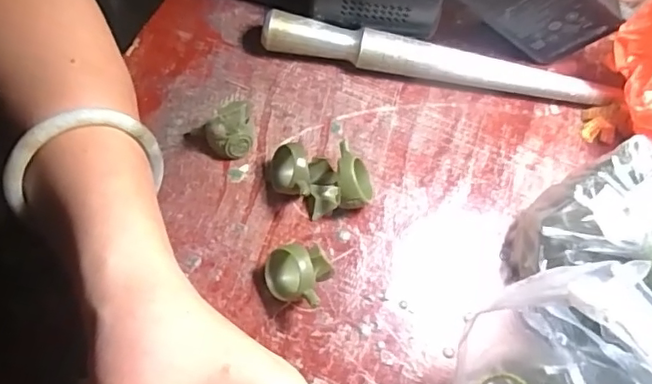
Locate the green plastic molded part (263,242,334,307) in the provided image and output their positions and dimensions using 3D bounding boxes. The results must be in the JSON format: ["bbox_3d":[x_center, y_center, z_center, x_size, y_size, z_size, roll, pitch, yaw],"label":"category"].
[{"bbox_3d":[-0.013,0.041,0.278,0.033,0.025,0.024,-10,65,-8],"label":"green plastic molded part"}]

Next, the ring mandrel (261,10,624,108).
[{"bbox_3d":[0.069,-0.078,0.339,0.212,0.024,0.018,9,64,1],"label":"ring mandrel"}]

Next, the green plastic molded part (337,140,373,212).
[{"bbox_3d":[0.015,-0.005,0.299,0.019,0.029,0.030,5,64,-1],"label":"green plastic molded part"}]

